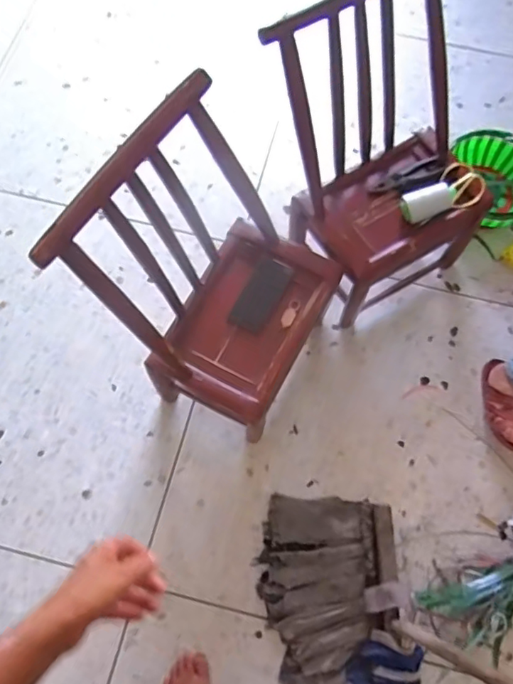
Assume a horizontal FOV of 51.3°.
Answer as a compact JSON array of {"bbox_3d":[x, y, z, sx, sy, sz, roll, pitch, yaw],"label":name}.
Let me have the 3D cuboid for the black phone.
[{"bbox_3d":[0.010,-0.098,1.115,0.077,0.010,0.158,28,85,9],"label":"black phone"}]

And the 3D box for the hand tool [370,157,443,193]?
[{"bbox_3d":[0.342,-0.378,1.222,0.174,0.014,0.047,-17,71,-7],"label":"hand tool"}]

